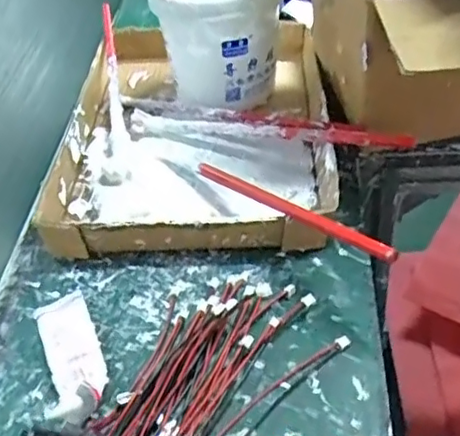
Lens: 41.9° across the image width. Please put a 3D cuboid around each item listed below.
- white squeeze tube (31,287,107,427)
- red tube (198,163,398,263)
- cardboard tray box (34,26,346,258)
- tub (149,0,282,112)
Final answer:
[{"bbox_3d":[-0.107,0.090,0.402,0.038,0.026,0.108,-20,47,-12],"label":"white squeeze tube"},{"bbox_3d":[0.039,-0.009,0.442,0.008,0.012,0.206,-33,36,-23],"label":"red tube"},{"bbox_3d":[-0.031,-0.092,0.567,0.239,0.032,0.309,-2,46,5],"label":"cardboard tray box"},{"bbox_3d":[-0.010,-0.195,0.613,0.123,0.108,0.156,-9,45,-2],"label":"tub"}]

